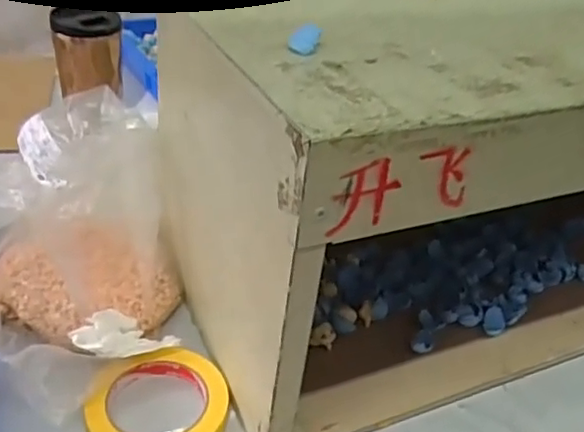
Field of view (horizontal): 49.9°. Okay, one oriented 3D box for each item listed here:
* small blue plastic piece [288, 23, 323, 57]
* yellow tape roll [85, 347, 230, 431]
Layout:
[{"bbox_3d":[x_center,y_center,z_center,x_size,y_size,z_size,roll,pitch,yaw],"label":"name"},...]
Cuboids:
[{"bbox_3d":[0.009,-0.119,0.423,0.020,0.013,0.023,14,34,10],"label":"small blue plastic piece"},{"bbox_3d":[-0.106,0.153,0.502,0.110,0.022,0.096,-14,43,-25],"label":"yellow tape roll"}]

